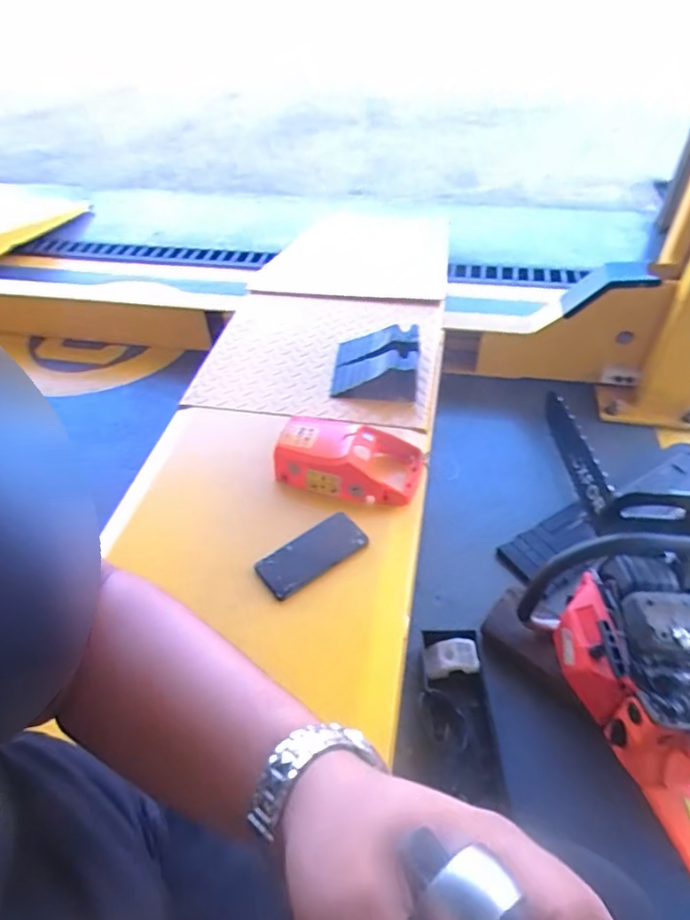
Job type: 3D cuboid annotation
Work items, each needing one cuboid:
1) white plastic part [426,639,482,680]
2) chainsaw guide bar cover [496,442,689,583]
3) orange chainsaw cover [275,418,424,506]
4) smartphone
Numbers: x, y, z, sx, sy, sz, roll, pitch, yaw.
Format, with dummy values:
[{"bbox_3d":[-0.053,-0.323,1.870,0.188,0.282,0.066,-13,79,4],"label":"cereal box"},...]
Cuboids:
[{"bbox_3d":[0.171,0.319,0.886,0.083,0.019,0.059,-11,53,12],"label":"white plastic part"},{"bbox_3d":[0.551,0.086,1.095,0.570,0.044,0.106,-23,49,-19],"label":"chainsaw guide bar cover"},{"bbox_3d":[0.005,-0.002,0.932,0.244,0.066,0.130,11,47,13],"label":"orange chainsaw cover"},{"bbox_3d":[-0.049,0.141,0.828,0.164,0.011,0.075,-29,59,-22],"label":"smartphone"}]

